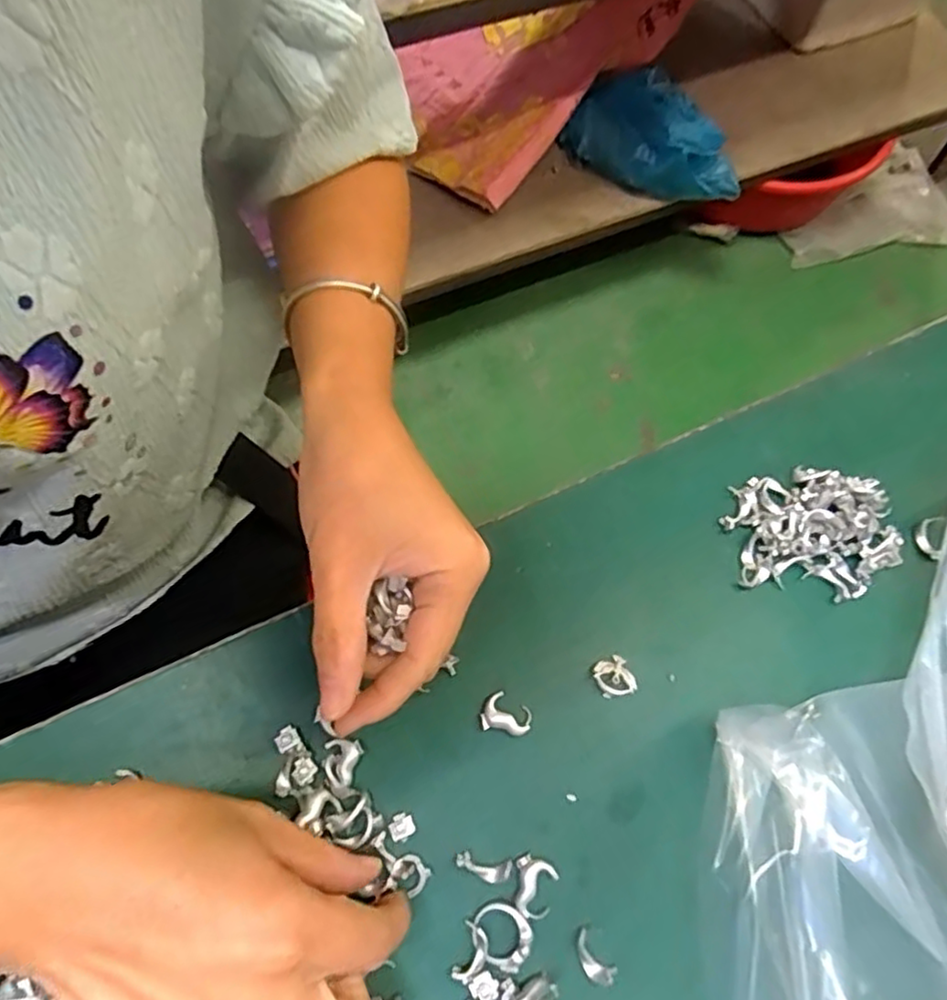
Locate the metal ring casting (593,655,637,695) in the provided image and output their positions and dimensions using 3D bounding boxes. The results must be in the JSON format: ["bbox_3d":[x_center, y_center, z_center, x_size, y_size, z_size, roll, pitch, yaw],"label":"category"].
[{"bbox_3d":[0.060,0.075,0.279,0.015,0.004,0.016,-22,69,-10],"label":"metal ring casting"}]

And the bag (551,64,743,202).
[{"bbox_3d":[0.278,-0.558,1.018,0.295,0.125,0.105,32,70,12],"label":"bag"}]

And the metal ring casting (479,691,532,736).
[{"bbox_3d":[0.014,0.088,0.272,0.020,0.004,0.015,7,67,2],"label":"metal ring casting"}]

